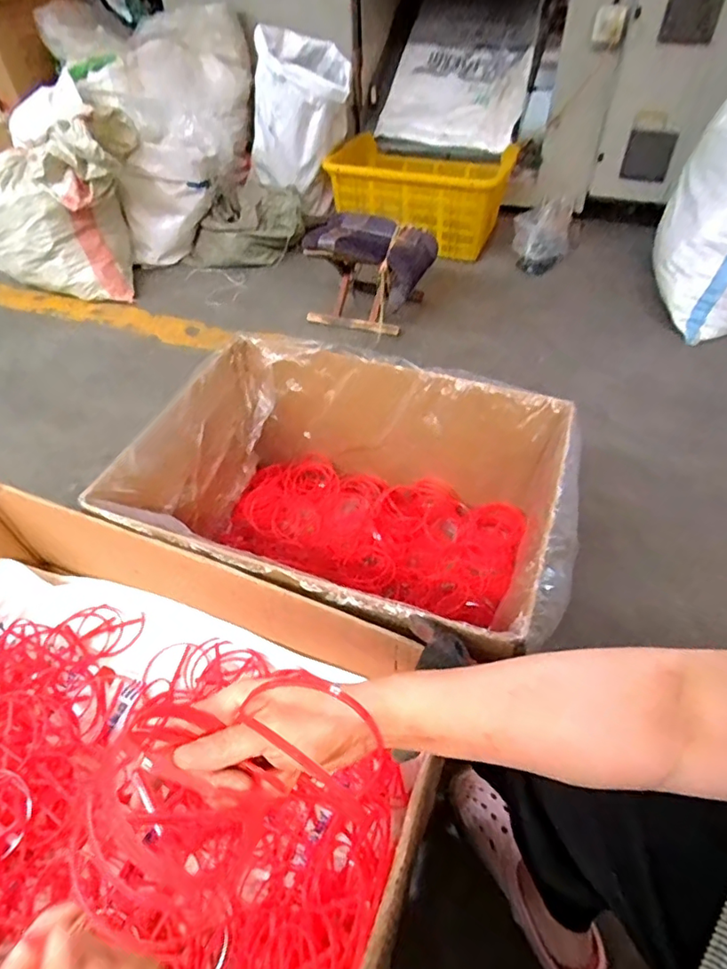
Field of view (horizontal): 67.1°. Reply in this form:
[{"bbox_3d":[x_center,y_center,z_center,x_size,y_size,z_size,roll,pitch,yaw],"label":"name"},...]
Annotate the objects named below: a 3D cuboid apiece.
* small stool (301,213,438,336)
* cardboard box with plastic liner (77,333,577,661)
[{"bbox_3d":[0.027,-0.632,1.634,0.330,0.246,0.290,15,49,15],"label":"small stool"},{"bbox_3d":[-0.006,0.061,0.884,0.611,0.316,0.454,15,49,15],"label":"cardboard box with plastic liner"}]

